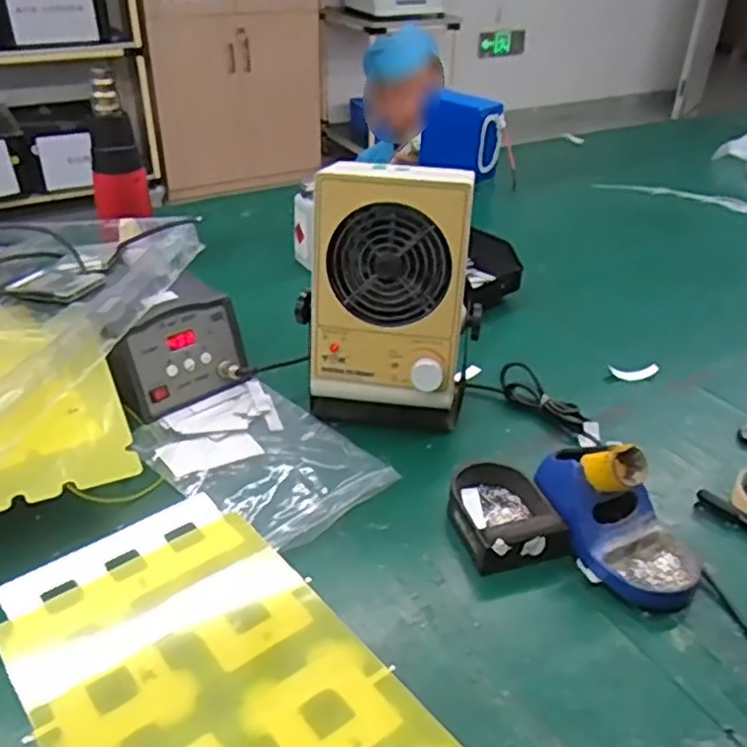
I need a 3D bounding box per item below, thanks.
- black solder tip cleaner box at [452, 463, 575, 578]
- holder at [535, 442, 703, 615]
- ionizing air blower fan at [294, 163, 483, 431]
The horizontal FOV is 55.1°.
[{"bbox_3d":[0.109,0.115,0.613,0.080,0.034,0.105,-6,36,-12],"label":"black solder tip cleaner box"},{"bbox_3d":[0.198,0.111,0.580,0.086,0.080,0.150,-25,43,-33],"label":"holder"},{"bbox_3d":[0.018,-0.071,0.695,0.158,0.241,0.114,9,35,10],"label":"ionizing air blower fan"}]

